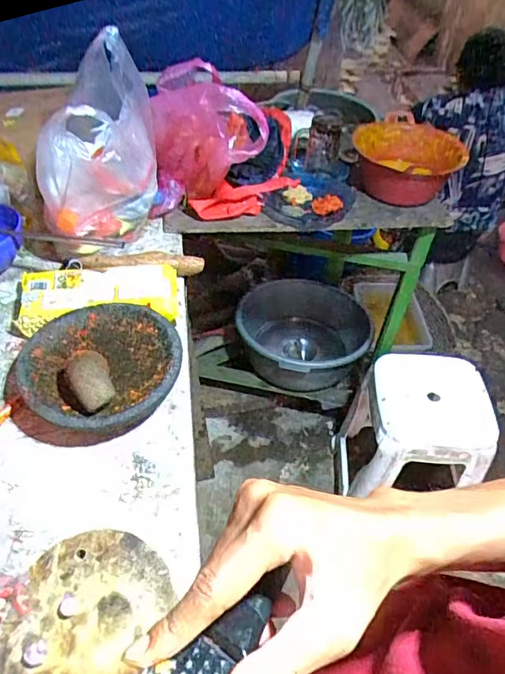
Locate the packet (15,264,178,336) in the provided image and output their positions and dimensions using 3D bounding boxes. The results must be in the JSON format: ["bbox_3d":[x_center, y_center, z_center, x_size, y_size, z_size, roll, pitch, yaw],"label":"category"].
[{"bbox_3d":[-0.236,-0.068,0.781,0.241,0.035,0.117,-7,46,-11],"label":"packet"}]

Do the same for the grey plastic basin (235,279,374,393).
[{"bbox_3d":[0.155,0.008,1.637,0.414,0.219,0.359,12,45,8],"label":"grey plastic basin"}]

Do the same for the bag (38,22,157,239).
[{"bbox_3d":[-0.249,-0.300,0.807,0.147,0.265,0.234,5,45,1],"label":"bag"}]

